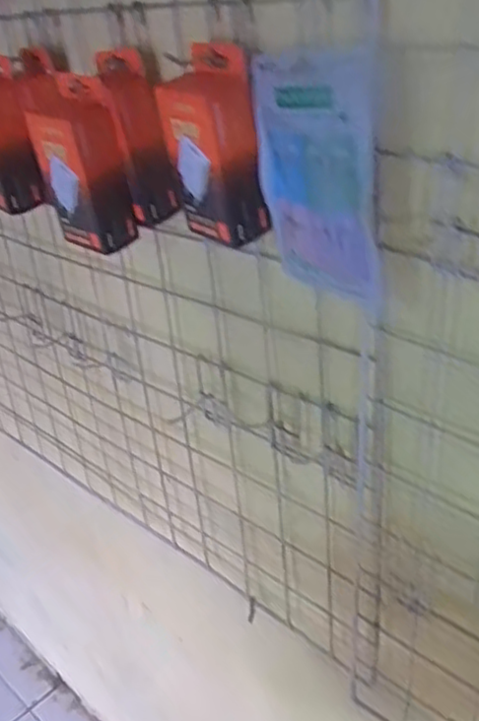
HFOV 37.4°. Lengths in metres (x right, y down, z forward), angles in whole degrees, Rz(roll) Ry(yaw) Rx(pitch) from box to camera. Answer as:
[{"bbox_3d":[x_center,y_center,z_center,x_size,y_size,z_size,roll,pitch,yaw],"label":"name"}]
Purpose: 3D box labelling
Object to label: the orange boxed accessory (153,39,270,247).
[{"bbox_3d":[-0.016,-0.142,0.478,0.046,0.117,0.066,-22,36,-25],"label":"orange boxed accessory"}]

